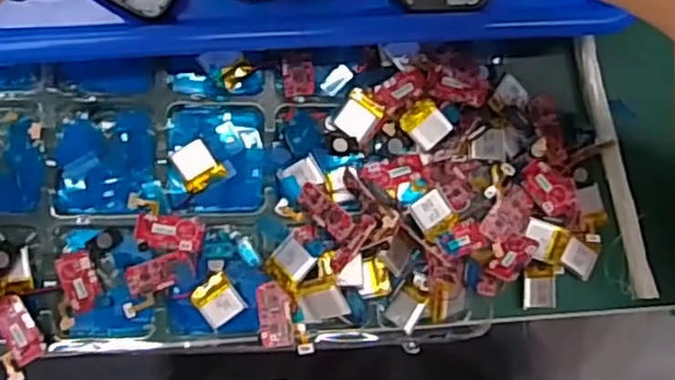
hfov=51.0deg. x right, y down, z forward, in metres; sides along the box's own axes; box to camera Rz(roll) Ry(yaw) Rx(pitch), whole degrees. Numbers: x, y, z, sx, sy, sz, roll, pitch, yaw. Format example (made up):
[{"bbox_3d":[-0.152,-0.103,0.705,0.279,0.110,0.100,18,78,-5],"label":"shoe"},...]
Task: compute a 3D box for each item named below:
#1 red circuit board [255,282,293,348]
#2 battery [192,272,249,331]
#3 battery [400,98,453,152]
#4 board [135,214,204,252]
[{"bbox_3d":[-0.029,0.057,0.322,0.015,0.004,0.029,-7,82,-5],"label":"red circuit board"},{"bbox_3d":[-0.054,0.051,0.324,0.018,0.006,0.021,-36,93,-9],"label":"battery"},{"bbox_3d":[0.041,-0.030,0.328,0.017,0.008,0.021,-45,97,-5],"label":"battery"},{"bbox_3d":[-0.075,0.019,0.316,0.029,0.004,0.015,5,89,-20],"label":"board"}]

